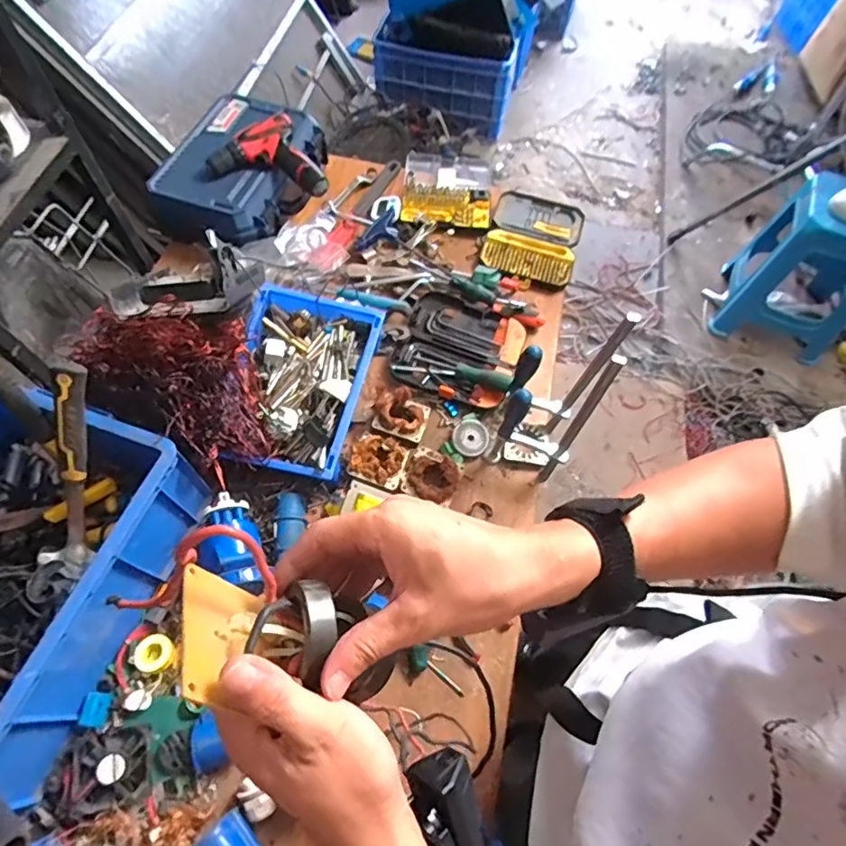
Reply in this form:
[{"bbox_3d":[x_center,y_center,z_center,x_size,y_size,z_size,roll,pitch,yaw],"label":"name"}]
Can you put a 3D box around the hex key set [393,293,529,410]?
[{"bbox_3d":[0.067,-0.139,0.963,0.204,0.021,0.209,20,63,9],"label":"hex key set"}]

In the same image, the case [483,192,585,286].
[{"bbox_3d":[0.233,-0.394,1.119,0.185,0.028,0.237,15,63,7],"label":"case"}]

